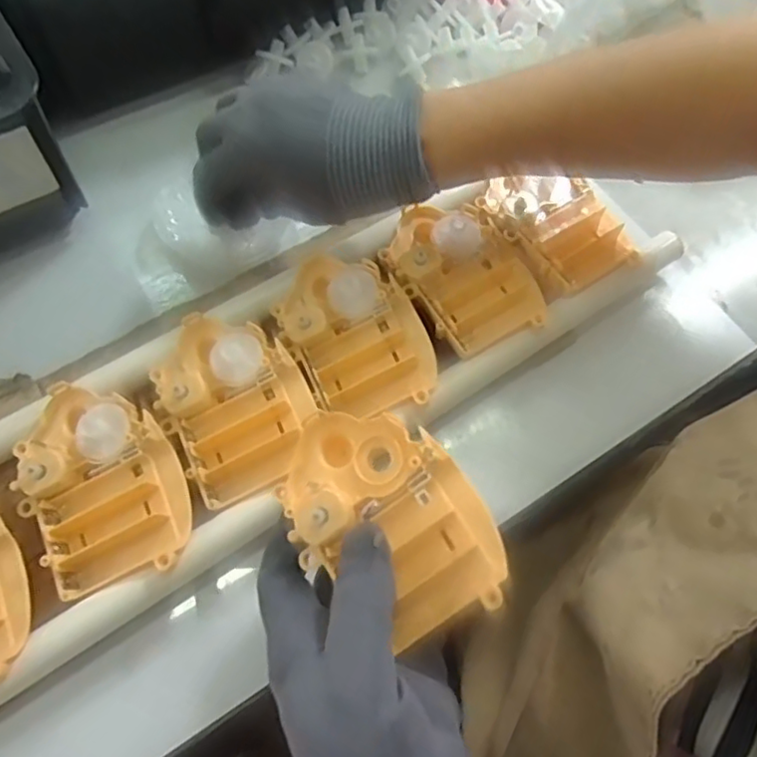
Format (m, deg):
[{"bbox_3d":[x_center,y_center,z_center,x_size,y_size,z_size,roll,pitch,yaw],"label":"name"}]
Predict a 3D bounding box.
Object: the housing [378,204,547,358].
[{"bbox_3d":[0.051,-0.066,0.371,0.072,0.014,0.100,-28,70,-15],"label":"housing"}]

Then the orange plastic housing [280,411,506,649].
[{"bbox_3d":[0.005,0.057,0.265,0.100,0.021,0.066,38,69,13],"label":"orange plastic housing"}]

